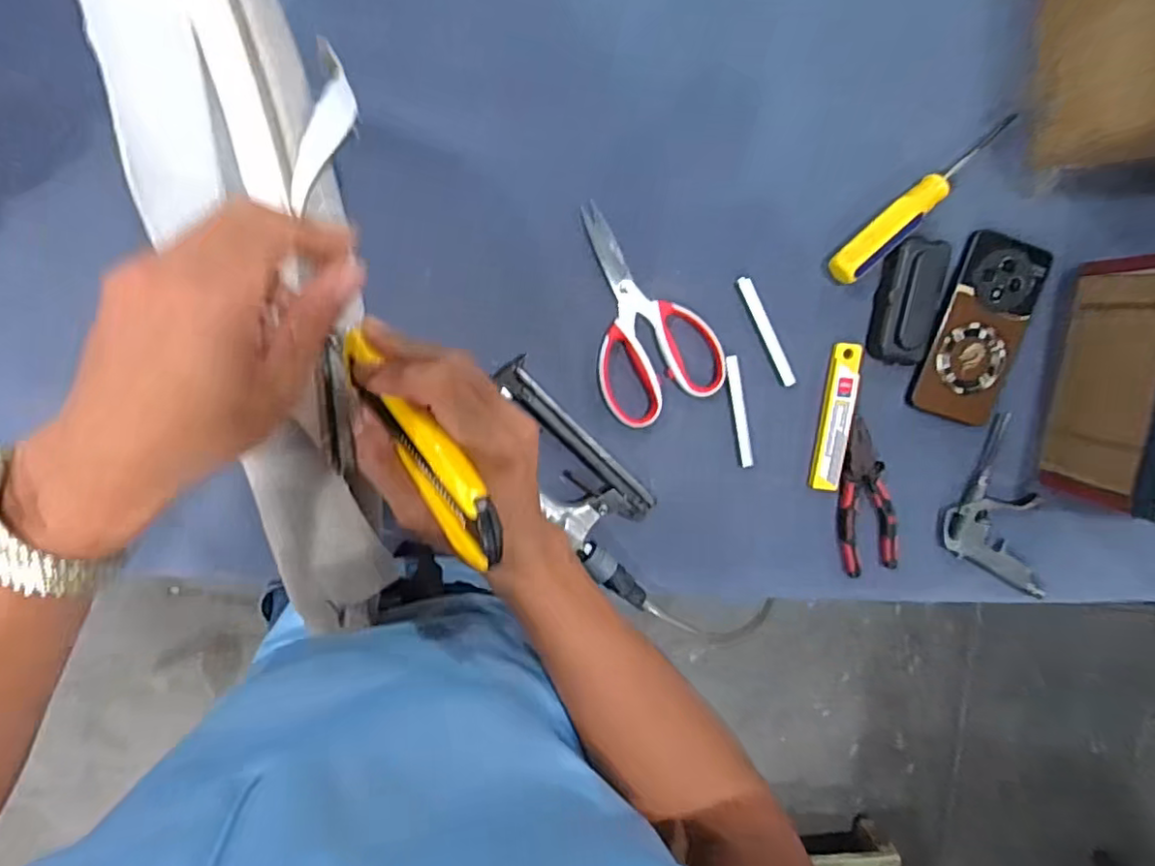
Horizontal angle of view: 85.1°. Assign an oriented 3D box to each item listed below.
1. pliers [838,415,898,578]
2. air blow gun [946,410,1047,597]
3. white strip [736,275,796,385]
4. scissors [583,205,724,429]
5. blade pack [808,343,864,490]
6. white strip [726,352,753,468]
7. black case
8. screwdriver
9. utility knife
[{"bbox_3d":[0.268,0.063,0.588,0.048,0.015,0.148,-13,101,-2],"label":"pliers"},{"bbox_3d":[0.394,0.077,0.599,0.085,0.023,0.182,-13,101,-3],"label":"air blow gun"},{"bbox_3d":[0.168,-0.089,0.556,0.012,0.004,0.104,-27,101,0],"label":"white strip"},{"bbox_3d":[0.048,-0.104,0.545,0.106,0.013,0.183,-28,101,0],"label":"scissors"},{"bbox_3d":[0.237,-0.014,0.573,0.027,0.014,0.133,7,100,-6],"label":"blade pack"},{"bbox_3d":[0.147,-0.018,0.568,0.010,0.006,0.103,-12,101,-3],"label":"white strip"},{"bbox_3d":[0.294,-0.117,0.560,0.054,0.027,0.109,8,99,-6],"label":"black case"},{"bbox_3d":[0.295,-0.199,0.543,0.190,0.026,0.029,-41,101,3],"label":"screwdriver"},{"bbox_3d":[-0.078,0.004,0.302,0.025,0.017,0.135,-38,74,-2],"label":"utility knife"}]

